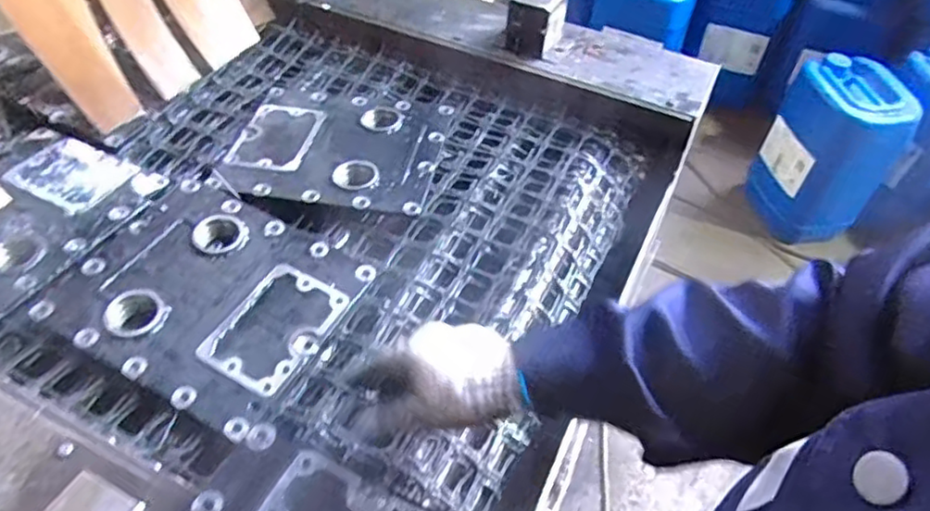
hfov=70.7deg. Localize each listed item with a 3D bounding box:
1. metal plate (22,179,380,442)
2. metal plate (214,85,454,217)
[{"bbox_3d":[-0.246,0.031,0.625,0.248,0.019,0.209,23,52,16],"label":"metal plate"},{"bbox_3d":[-0.148,-0.134,0.771,0.234,0.018,0.206,7,49,3],"label":"metal plate"}]

